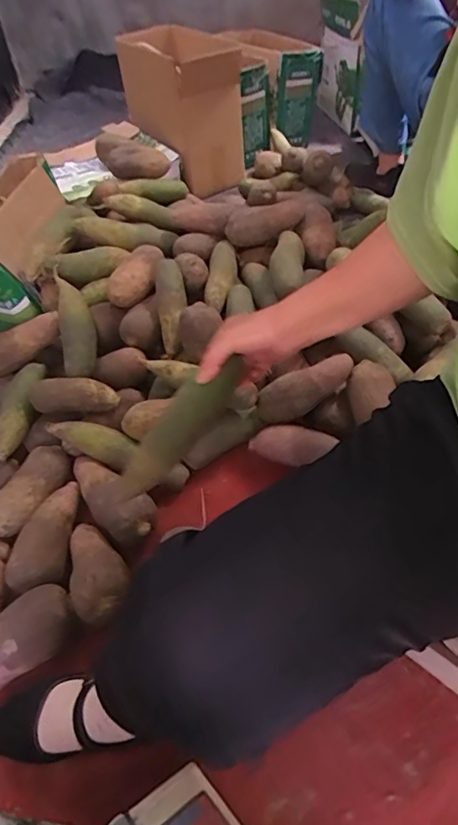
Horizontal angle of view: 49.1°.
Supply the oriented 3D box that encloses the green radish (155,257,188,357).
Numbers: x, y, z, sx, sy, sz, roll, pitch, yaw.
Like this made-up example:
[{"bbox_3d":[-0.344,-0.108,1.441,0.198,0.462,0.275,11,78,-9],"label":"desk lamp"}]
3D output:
[{"bbox_3d":[-0.101,-0.189,0.878,0.052,0.041,0.166,-3,88,3],"label":"green radish"}]

